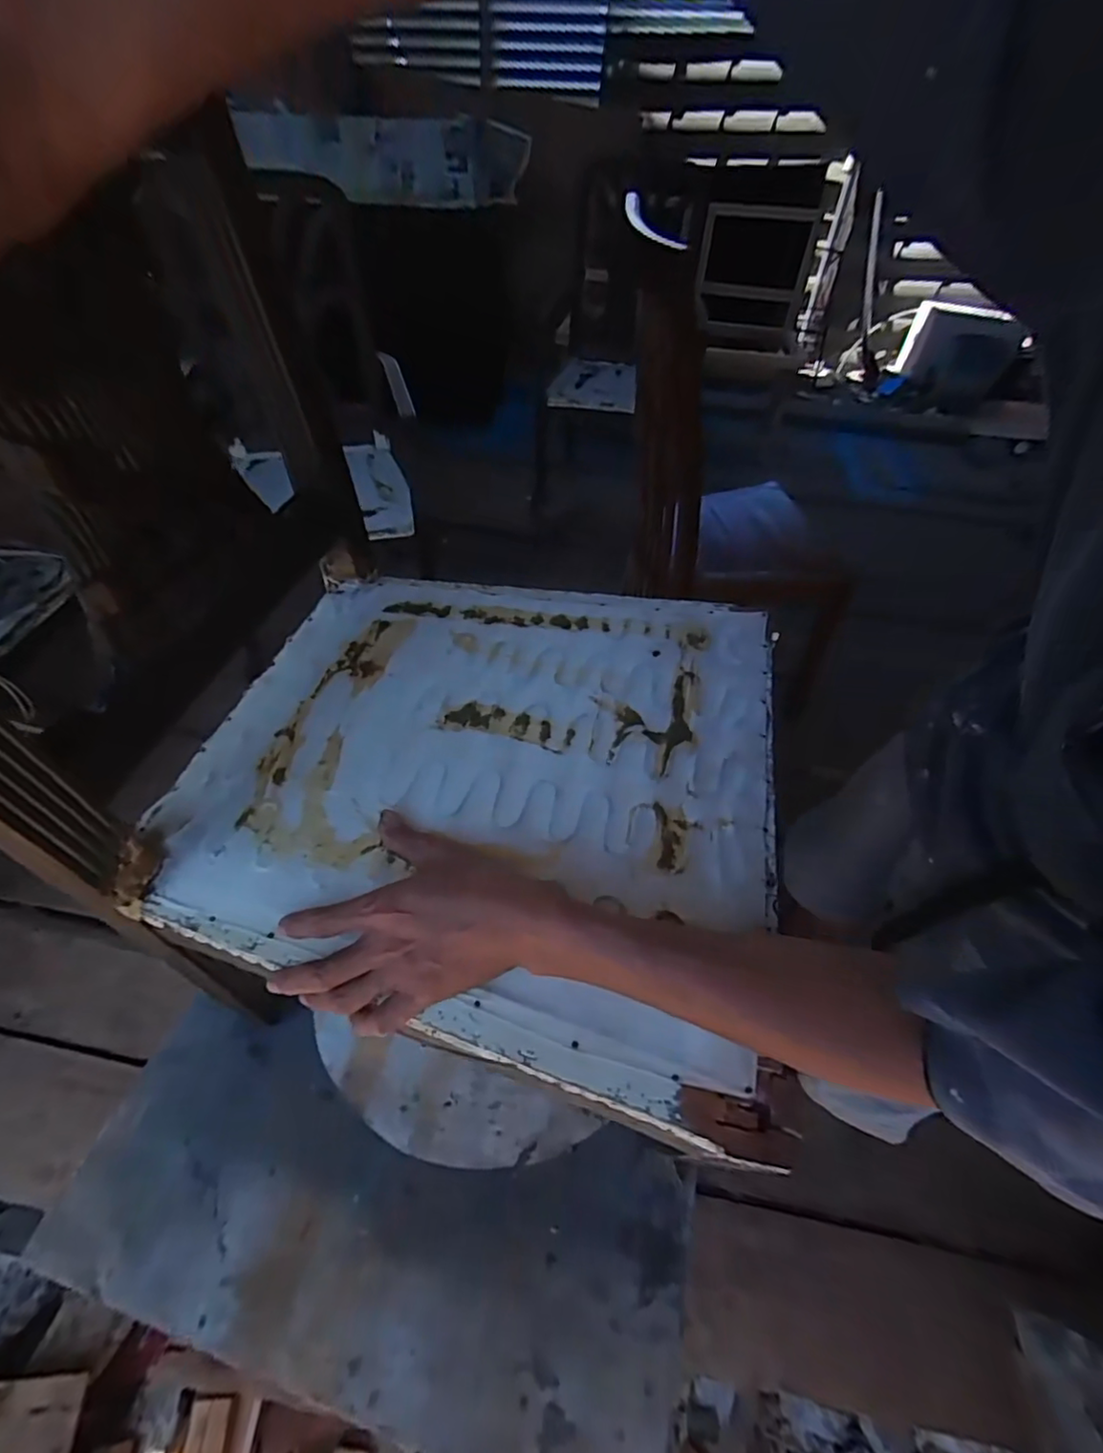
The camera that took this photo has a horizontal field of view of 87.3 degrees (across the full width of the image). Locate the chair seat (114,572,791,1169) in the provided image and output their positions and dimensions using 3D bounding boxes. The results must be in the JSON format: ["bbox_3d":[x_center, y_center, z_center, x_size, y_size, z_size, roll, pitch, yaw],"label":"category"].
[{"bbox_3d":[-0.047,0.014,0.491,0.462,0.039,0.455,11,50,8],"label":"chair seat"}]

